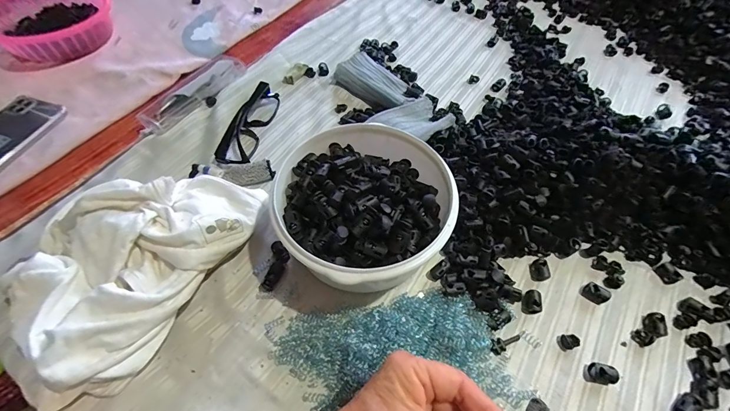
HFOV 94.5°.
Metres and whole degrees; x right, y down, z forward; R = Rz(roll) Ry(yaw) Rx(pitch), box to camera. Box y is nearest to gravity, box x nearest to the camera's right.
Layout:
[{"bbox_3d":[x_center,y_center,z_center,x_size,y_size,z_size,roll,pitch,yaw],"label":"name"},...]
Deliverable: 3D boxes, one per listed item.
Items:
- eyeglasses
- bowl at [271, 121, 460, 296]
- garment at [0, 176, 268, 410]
[{"bbox_3d":[-0.146,-0.107,0.435,0.032,0.028,0.132,12,57,7],"label":"eyeglasses"},{"bbox_3d":[0.001,0.004,0.326,0.157,0.077,0.156,1,56,-1],"label":"bowl"},{"bbox_3d":[-0.222,0.039,0.316,0.172,0.060,0.219,24,59,14],"label":"garment"}]

